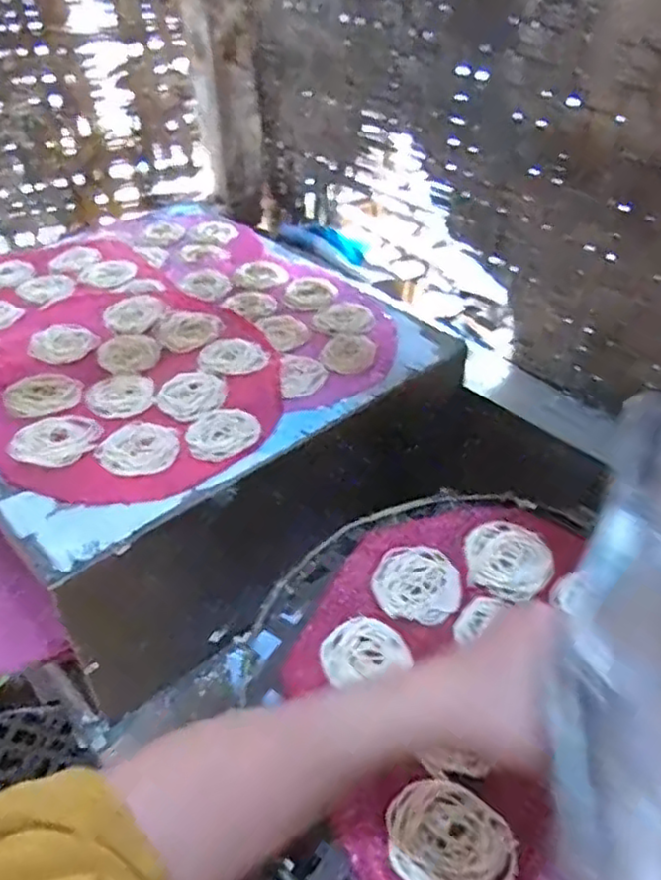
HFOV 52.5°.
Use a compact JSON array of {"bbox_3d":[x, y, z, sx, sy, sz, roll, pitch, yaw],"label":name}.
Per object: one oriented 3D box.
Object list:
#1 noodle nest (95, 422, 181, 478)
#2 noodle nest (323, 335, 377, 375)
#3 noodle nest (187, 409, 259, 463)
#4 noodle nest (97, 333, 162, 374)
[{"bbox_3d":[-0.182,0.008,0.642,0.070,0.004,0.073,0,41,0],"label":"noodle nest"},{"bbox_3d":[0.023,-0.102,0.773,0.057,0.008,0.081,14,43,15],"label":"noodle nest"},{"bbox_3d":[-0.108,-0.006,0.662,0.072,0.007,0.061,-29,49,-30],"label":"noodle nest"},{"bbox_3d":[-0.230,-0.100,0.767,0.069,0.005,0.071,-16,44,-18],"label":"noodle nest"}]

